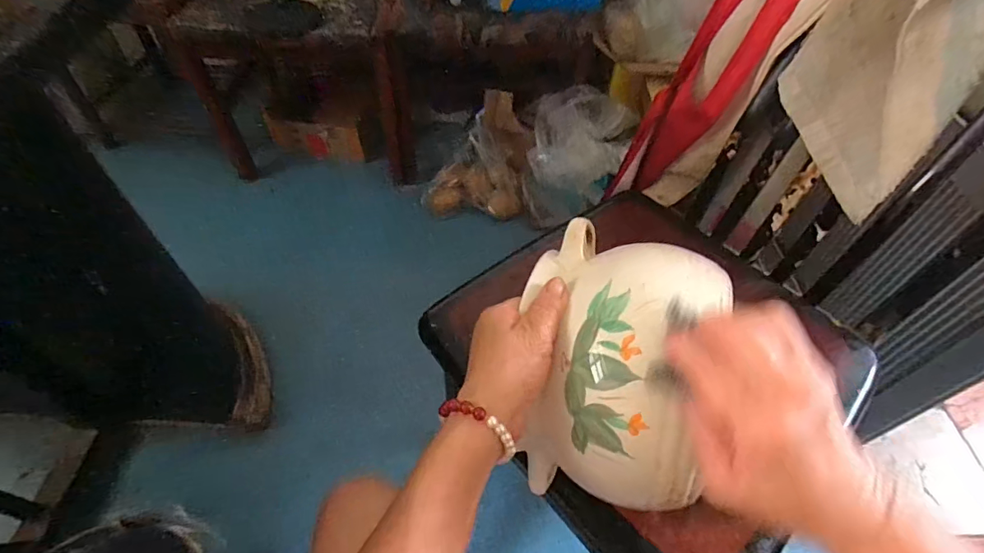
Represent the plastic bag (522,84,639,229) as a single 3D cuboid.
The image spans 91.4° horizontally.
[{"bbox_3d":[0.184,-0.255,1.129,0.224,0.275,0.184,18,53,12],"label":"plastic bag"}]

